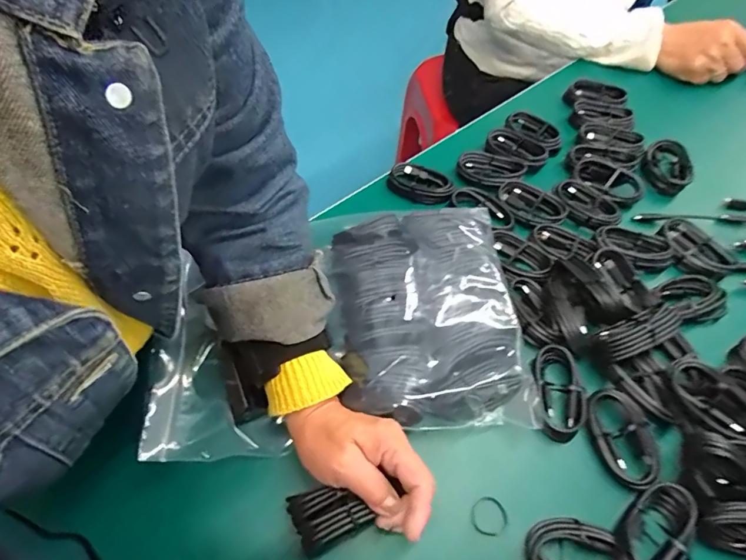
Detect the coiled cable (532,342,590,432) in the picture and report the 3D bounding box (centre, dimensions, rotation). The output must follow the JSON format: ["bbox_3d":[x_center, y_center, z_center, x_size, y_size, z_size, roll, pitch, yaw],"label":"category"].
[{"bbox_3d":[0.156,0.090,0.381,0.035,0.019,0.071,-3,58,-1],"label":"coiled cable"}]

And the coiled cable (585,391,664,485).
[{"bbox_3d":[0.198,0.123,0.356,0.042,0.016,0.072,-8,58,-4],"label":"coiled cable"}]

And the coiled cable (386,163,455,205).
[{"bbox_3d":[0.054,-0.107,0.513,0.075,0.022,0.034,20,60,13],"label":"coiled cable"}]

